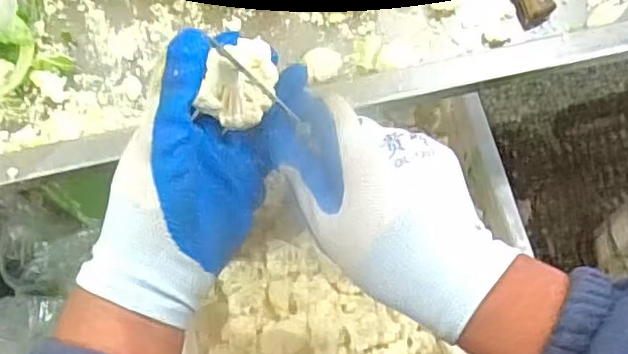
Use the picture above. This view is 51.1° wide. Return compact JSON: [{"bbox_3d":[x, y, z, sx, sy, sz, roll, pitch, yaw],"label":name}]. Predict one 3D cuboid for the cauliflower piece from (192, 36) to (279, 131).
[{"bbox_3d":[-0.043,-0.063,0.401,0.037,0.029,0.052,15,68,9],"label":"cauliflower piece"}]

